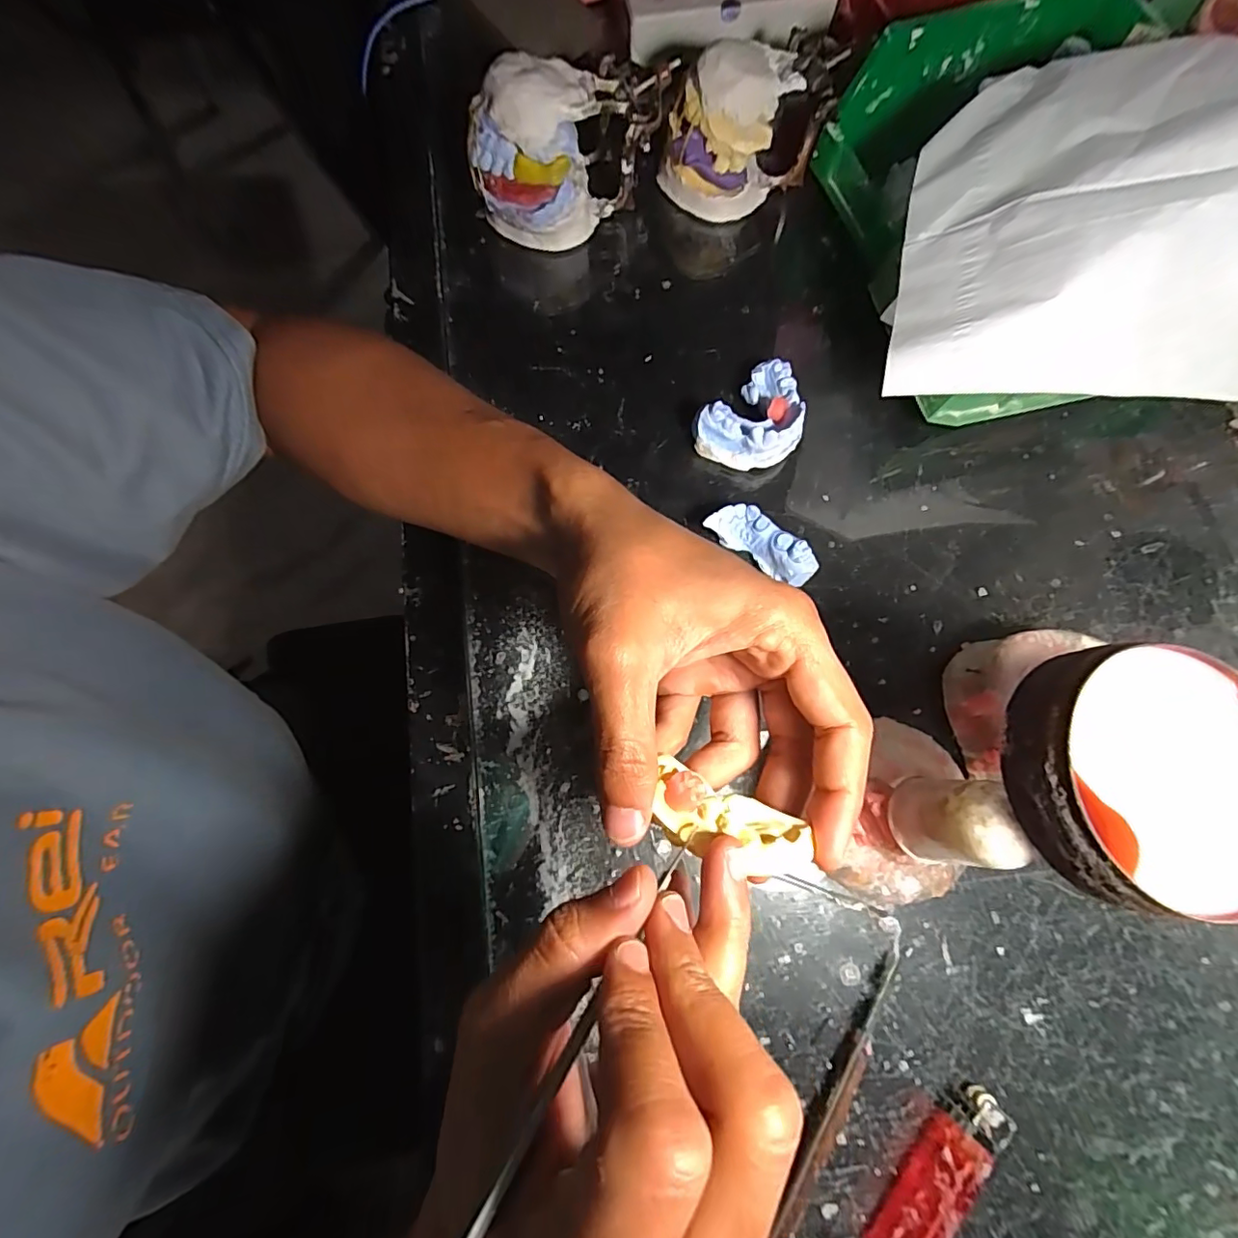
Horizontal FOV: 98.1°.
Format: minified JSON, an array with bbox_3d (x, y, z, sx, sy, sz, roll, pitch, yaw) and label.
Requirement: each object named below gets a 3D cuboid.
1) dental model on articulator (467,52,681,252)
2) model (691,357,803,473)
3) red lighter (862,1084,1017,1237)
[{"bbox_3d":[-0.027,-0.291,0.334,0.123,0.078,0.055,-29,78,-8],"label":"dental model on articulator"},{"bbox_3d":[0.081,-0.116,0.313,0.066,0.029,0.049,-42,80,-10],"label":"model"},{"bbox_3d":[0.138,0.243,0.233,0.022,0.015,0.081,42,79,9],"label":"red lighter"}]

